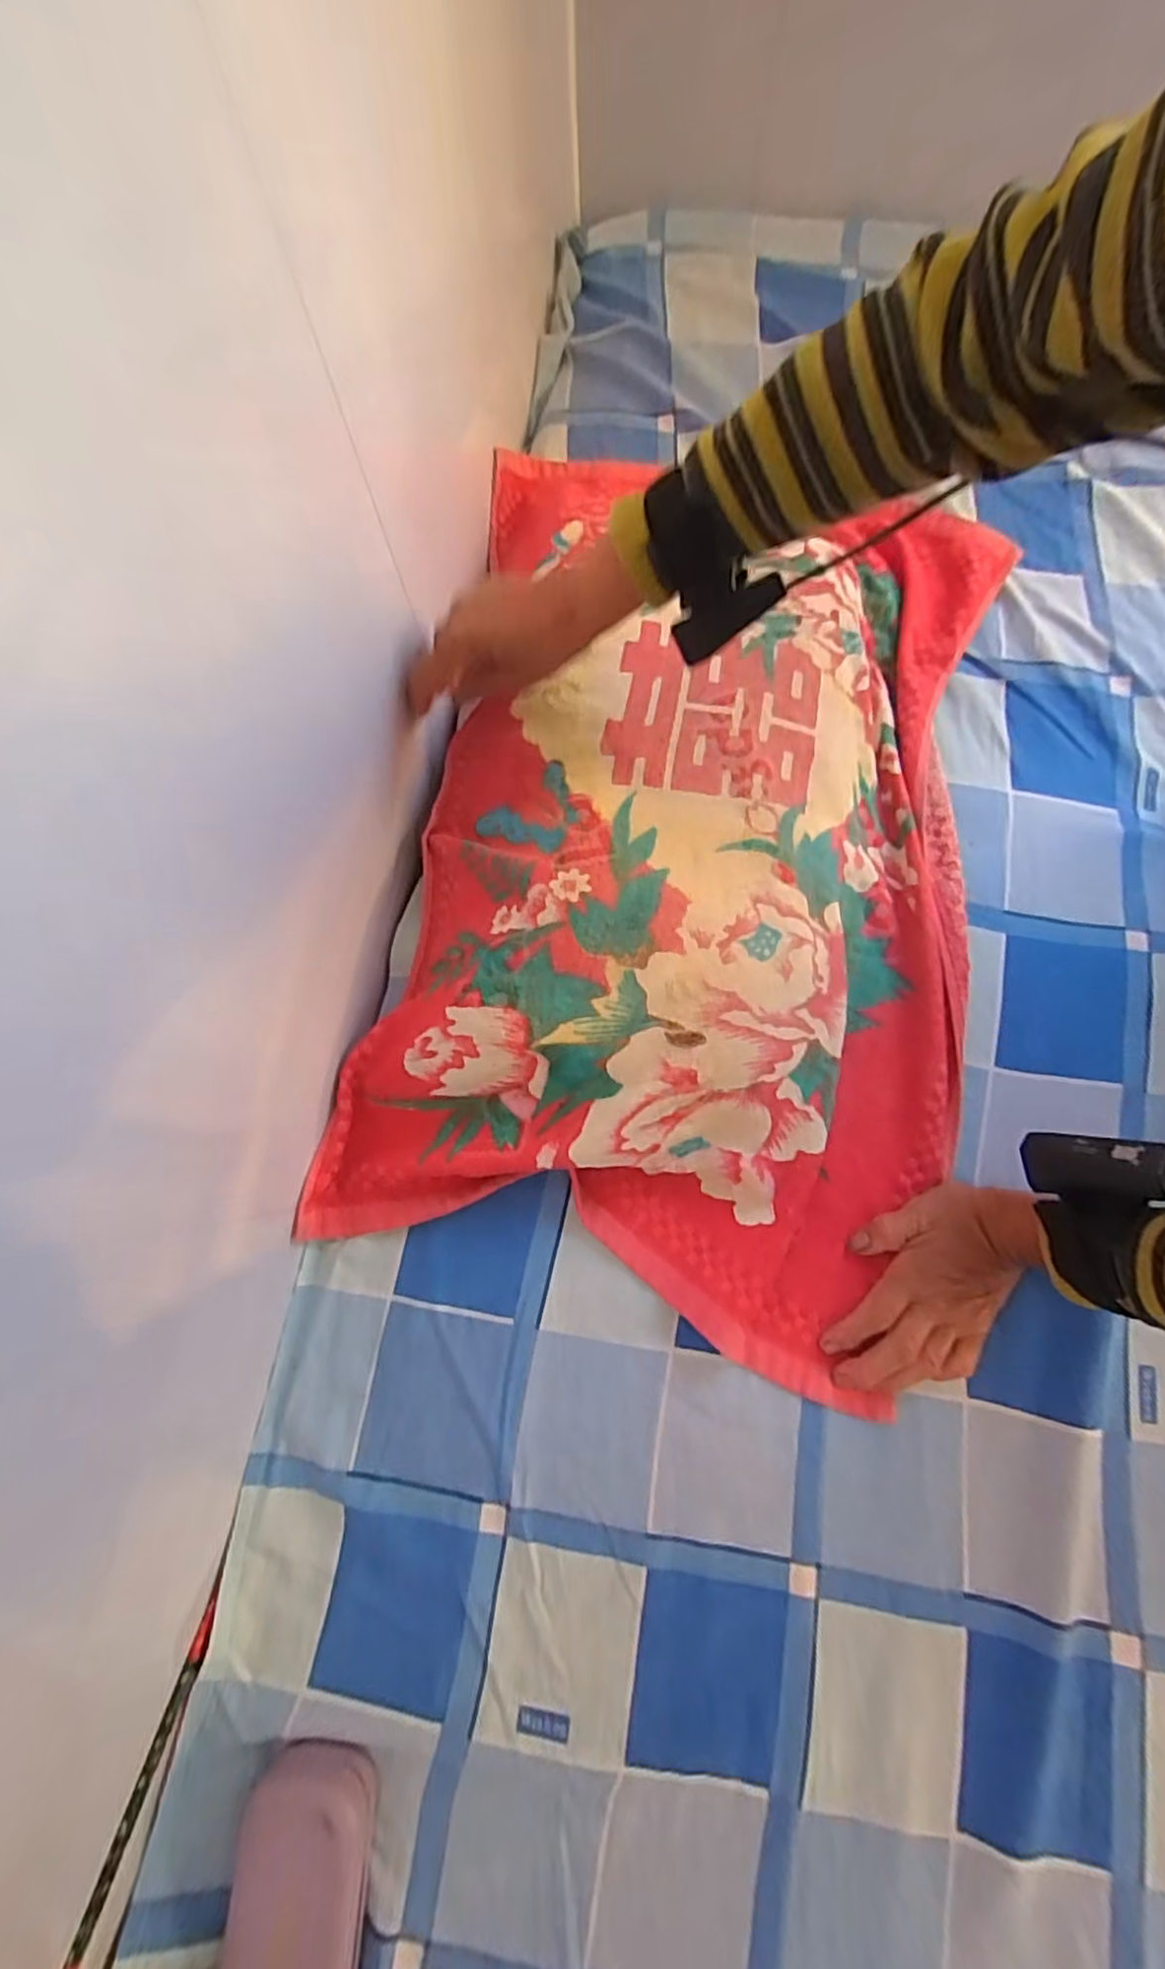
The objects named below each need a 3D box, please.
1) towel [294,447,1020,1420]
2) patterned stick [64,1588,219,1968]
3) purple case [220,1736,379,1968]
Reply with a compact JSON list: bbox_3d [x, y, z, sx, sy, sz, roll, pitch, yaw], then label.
[{"bbox_3d":[0.073,-0.078,0.478,0.410,0.082,0.624,10,77,4],"label":"towel"},{"bbox_3d":[-0.241,0.439,0.372,0.009,0.013,0.154,7,42,3],"label":"patterned stick"},{"bbox_3d":[-0.159,0.528,0.371,0.071,0.057,0.161,3,77,2],"label":"purple case"}]

